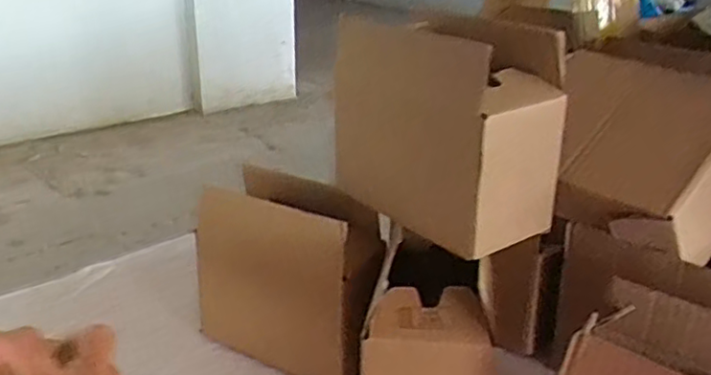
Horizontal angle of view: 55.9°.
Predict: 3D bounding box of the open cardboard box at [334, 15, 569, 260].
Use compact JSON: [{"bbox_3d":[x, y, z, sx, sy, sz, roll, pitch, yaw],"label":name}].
[{"bbox_3d":[0.075,-0.054,0.562,0.093,0.154,0.180,-14,27,-31],"label":"open cardboard box"}]

